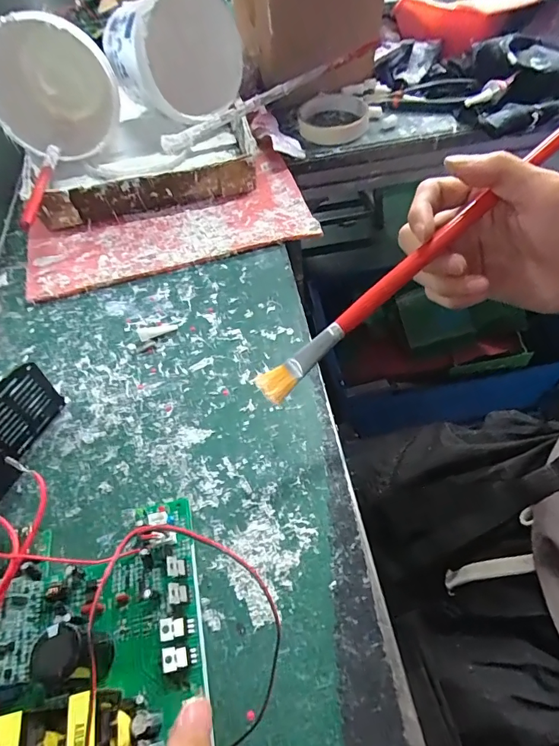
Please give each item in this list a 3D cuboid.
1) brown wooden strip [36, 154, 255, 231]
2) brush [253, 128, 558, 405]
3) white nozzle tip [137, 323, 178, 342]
[{"bbox_3d":[-0.131,-0.179,0.431,0.211,0.040,0.009,-15,57,-7],"label":"brown wooden strip"},{"bbox_3d":[0.091,-0.075,0.239,0.262,0.007,0.015,-41,62,0],"label":"brush"},{"bbox_3d":[-0.101,-0.036,0.356,0.032,0.007,0.011,-18,57,-23],"label":"white nozzle tip"}]

